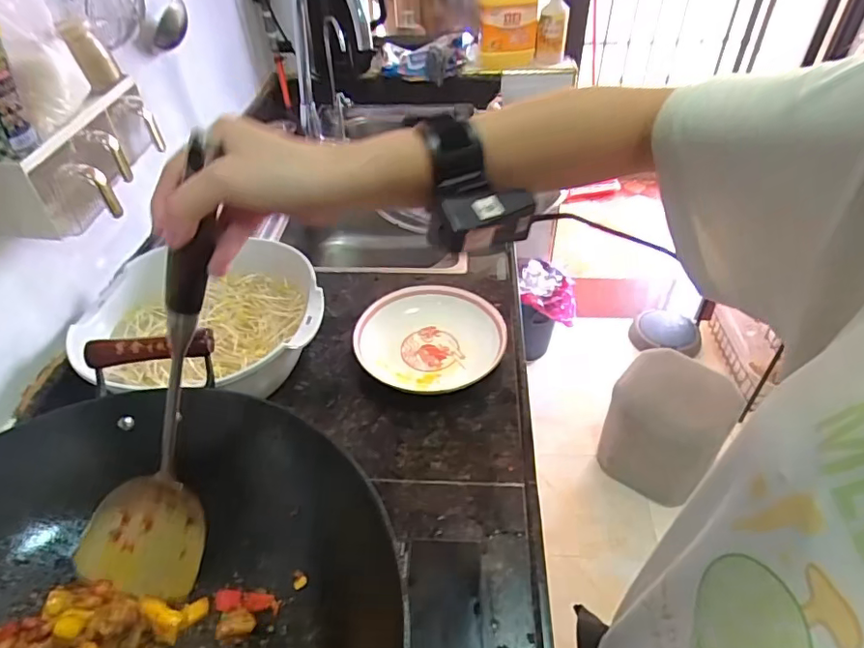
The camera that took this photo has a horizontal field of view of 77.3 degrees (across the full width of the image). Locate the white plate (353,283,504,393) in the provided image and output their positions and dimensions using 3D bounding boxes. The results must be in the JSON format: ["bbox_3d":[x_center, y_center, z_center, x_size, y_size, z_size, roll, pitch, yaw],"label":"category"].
[{"bbox_3d":[0.004,0.014,0.759,0.193,0.038,0.181,-1,42,1],"label":"white plate"}]

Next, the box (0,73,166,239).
[{"bbox_3d":[-0.431,-0.205,0.651,0.131,0.089,0.223,-4,42,-1],"label":"box"}]

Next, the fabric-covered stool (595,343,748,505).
[{"bbox_3d":[0.621,0.264,1.417,0.289,0.251,0.264,-34,51,-30],"label":"fabric-covered stool"}]

